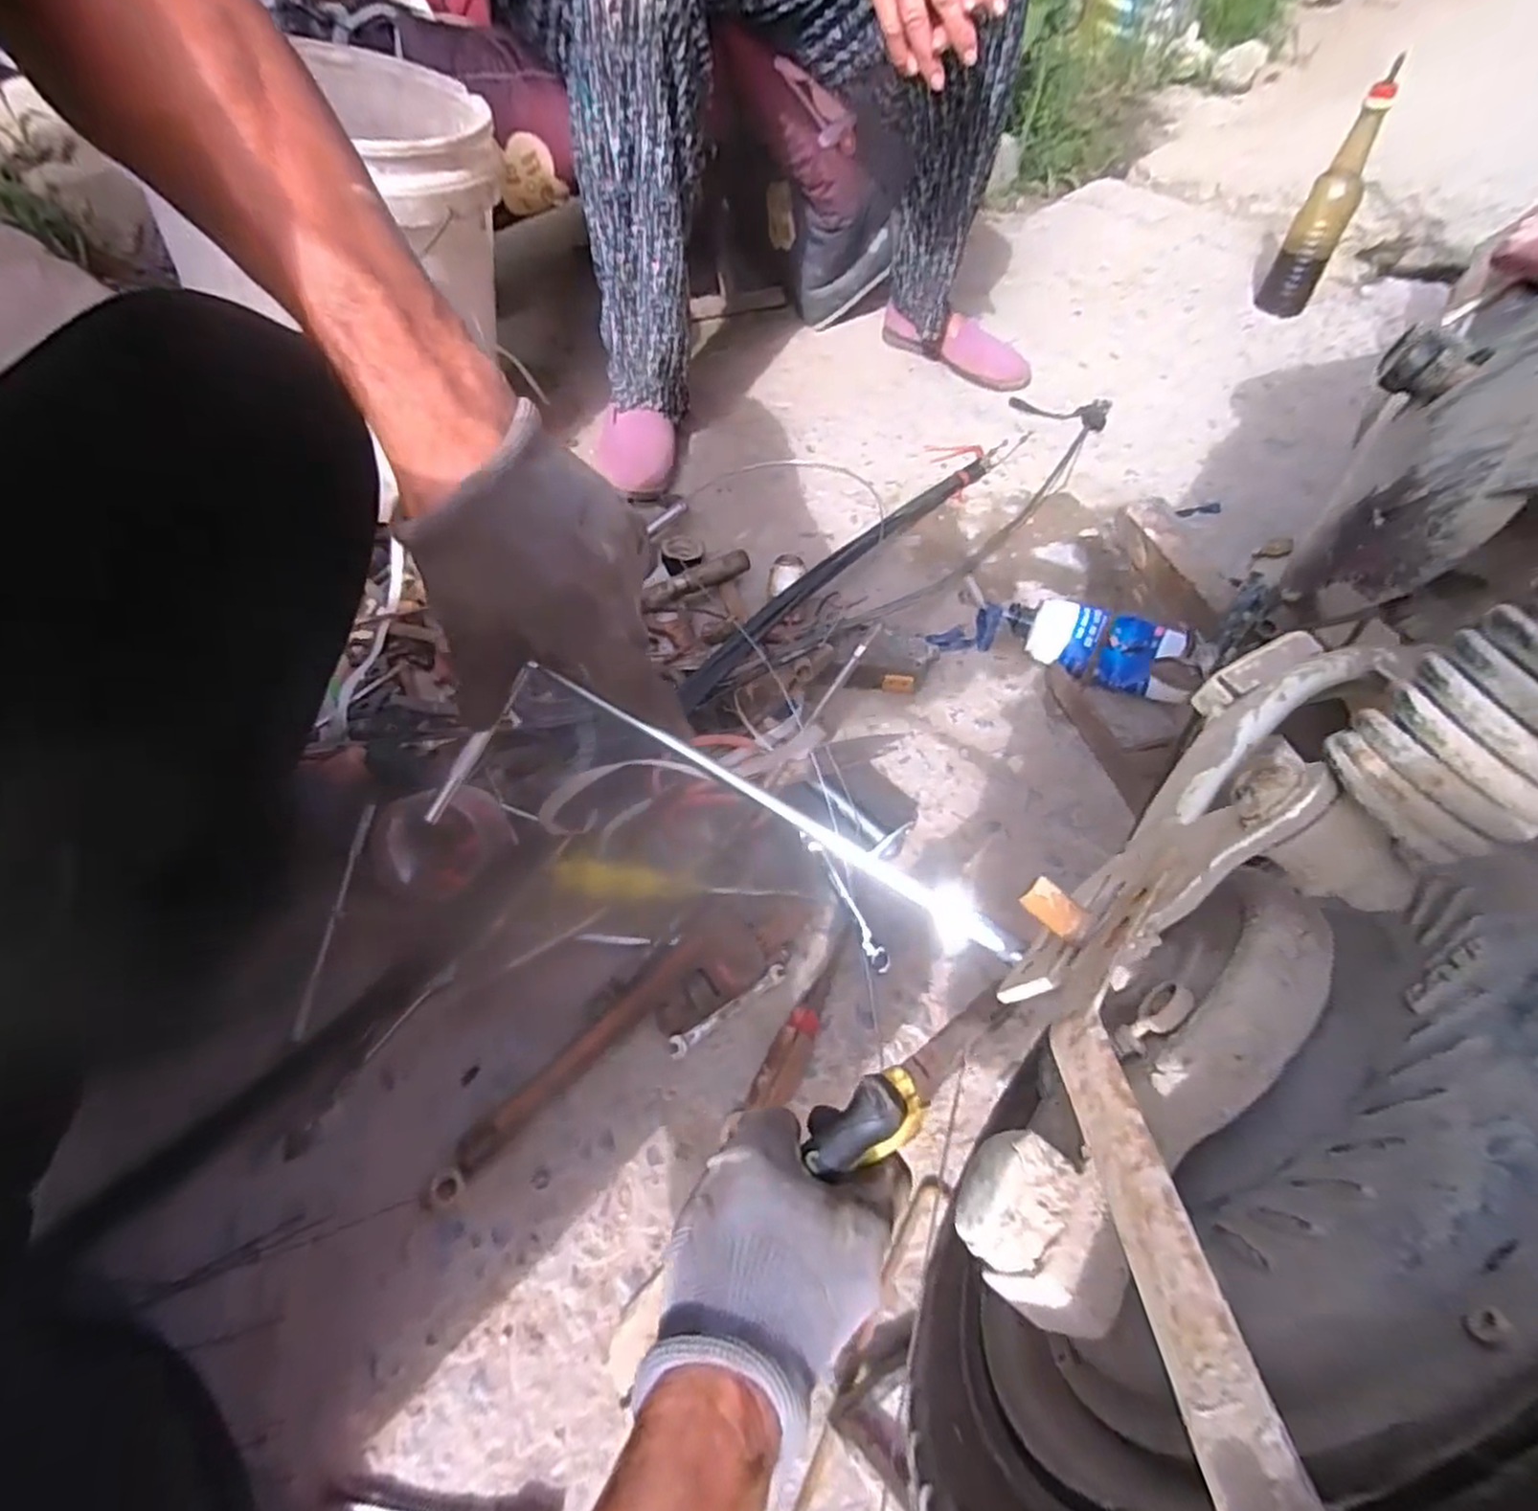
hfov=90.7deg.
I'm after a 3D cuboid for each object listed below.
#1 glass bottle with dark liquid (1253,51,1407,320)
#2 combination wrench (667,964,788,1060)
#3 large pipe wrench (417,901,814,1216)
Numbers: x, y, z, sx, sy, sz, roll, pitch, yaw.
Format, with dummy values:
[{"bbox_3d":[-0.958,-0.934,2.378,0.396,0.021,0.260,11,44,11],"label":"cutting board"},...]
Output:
[{"bbox_3d":[0.878,-0.856,1.197,0.077,0.295,0.065,-9,55,-7],"label":"glass bottle with dark liquid"},{"bbox_3d":[-0.030,0.189,0.564,0.100,0.005,0.014,-31,60,-21],"label":"combination wrench"},{"bbox_3d":[-0.099,0.194,0.540,0.304,0.026,0.063,-37,62,-24],"label":"large pipe wrench"}]

